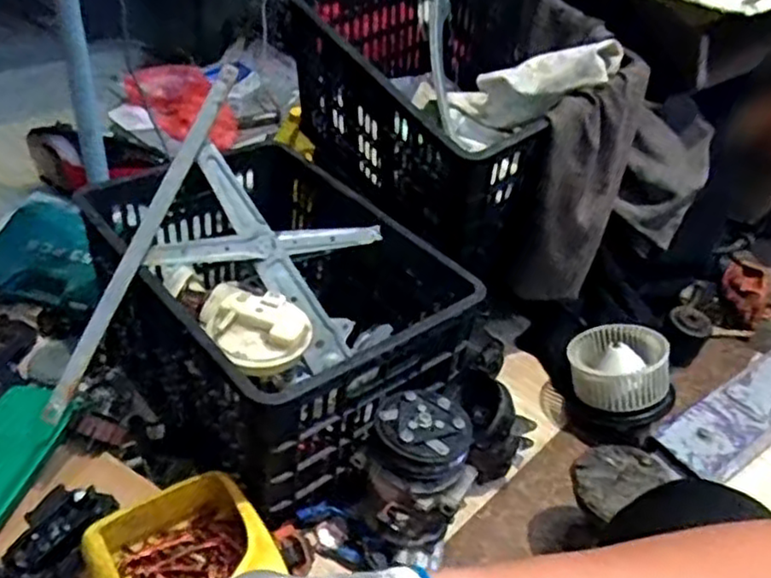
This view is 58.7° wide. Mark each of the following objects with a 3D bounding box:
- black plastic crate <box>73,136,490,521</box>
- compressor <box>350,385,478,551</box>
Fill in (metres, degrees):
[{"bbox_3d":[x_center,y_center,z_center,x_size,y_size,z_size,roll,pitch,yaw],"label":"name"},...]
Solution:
[{"bbox_3d":[-0.158,0.027,0.990,0.373,0.262,0.523,-27,48,-34],"label":"black plastic crate"},{"bbox_3d":[0.036,0.217,0.826,0.127,0.153,0.115,-8,40,-16],"label":"compressor"}]

